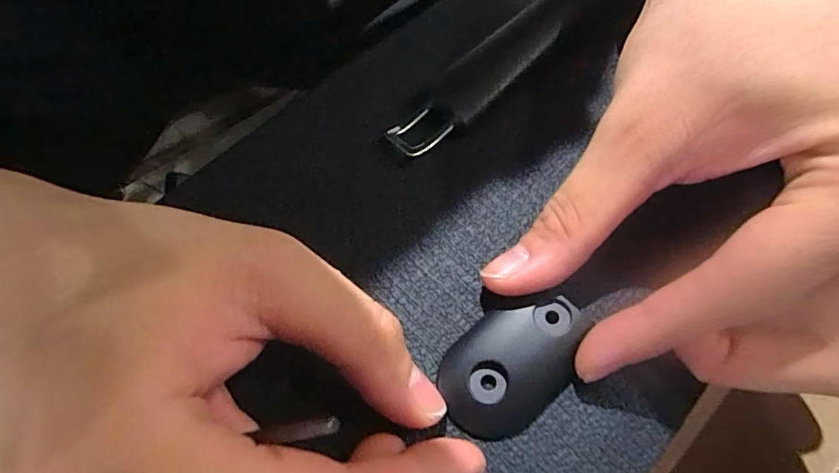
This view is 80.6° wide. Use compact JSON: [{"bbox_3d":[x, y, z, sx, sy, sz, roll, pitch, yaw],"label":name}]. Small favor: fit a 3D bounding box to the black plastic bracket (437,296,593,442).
[{"bbox_3d":[0.027,0.036,0.145,0.046,0.008,0.031,-40,67,-16],"label":"black plastic bracket"}]

